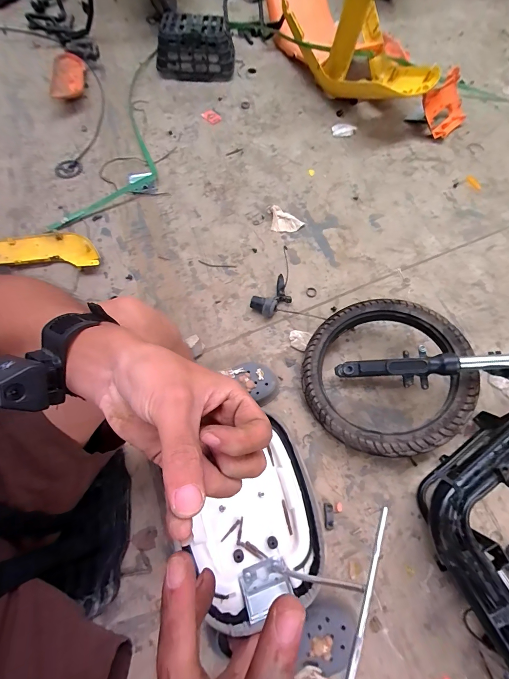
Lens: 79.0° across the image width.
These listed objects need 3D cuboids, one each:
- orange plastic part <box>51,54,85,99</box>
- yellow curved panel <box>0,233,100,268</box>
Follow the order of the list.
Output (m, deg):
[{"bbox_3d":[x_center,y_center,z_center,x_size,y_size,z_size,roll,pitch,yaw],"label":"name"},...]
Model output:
[{"bbox_3d":[-0.621,-0.881,1.028,0.088,0.064,0.172,-3,68,-3],"label":"orange plastic part"},{"bbox_3d":[-0.614,-0.246,0.865,0.370,0.033,0.100,0,67,-2],"label":"yellow curved panel"}]

